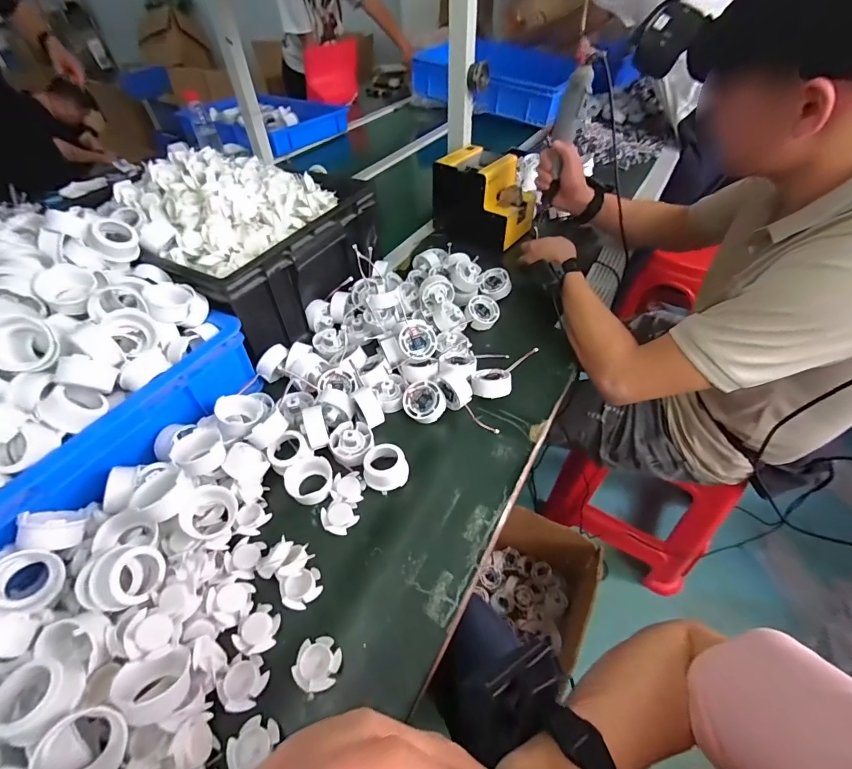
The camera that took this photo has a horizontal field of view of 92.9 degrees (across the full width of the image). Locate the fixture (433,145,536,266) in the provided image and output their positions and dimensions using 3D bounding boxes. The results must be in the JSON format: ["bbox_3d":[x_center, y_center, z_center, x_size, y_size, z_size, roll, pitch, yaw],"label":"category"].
[{"bbox_3d":[0.121,-0.382,0.866,0.195,0.163,0.121,30,55,26],"label":"fixture"}]

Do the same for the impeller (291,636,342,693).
[{"bbox_3d":[-0.096,0.247,0.360,0.039,0.016,0.041,2,47,4],"label":"impeller"}]

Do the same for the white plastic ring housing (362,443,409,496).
[{"bbox_3d":[-0.049,0.100,0.490,0.053,0.027,0.050,-18,49,-14],"label":"white plastic ring housing"}]

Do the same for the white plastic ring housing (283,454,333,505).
[{"bbox_3d":[-0.137,0.112,0.478,0.052,0.027,0.058,-20,49,-16],"label":"white plastic ring housing"}]

